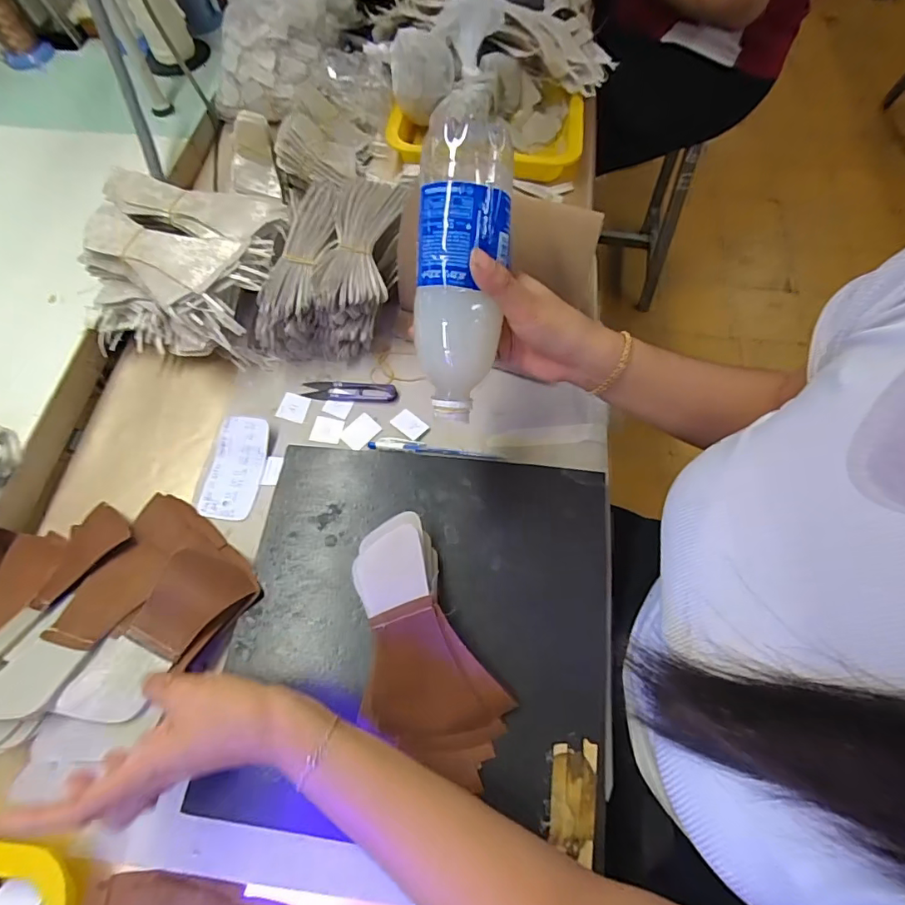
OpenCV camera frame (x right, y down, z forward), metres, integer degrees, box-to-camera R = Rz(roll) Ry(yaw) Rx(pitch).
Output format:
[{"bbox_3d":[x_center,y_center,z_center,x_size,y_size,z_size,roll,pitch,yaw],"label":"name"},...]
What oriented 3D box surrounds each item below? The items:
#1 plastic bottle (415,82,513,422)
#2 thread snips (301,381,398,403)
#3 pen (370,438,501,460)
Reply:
[{"bbox_3d":[0.006,-0.130,0.367,0.062,0.071,0.207,4,100,0],"label":"plastic bottle"},{"bbox_3d":[-0.107,-0.066,0.529,0.098,0.009,0.024,4,66,0],"label":"thread snips"},{"bbox_3d":[-0.018,-0.003,0.500,0.132,0.010,0.015,7,66,1],"label":"pen"}]

